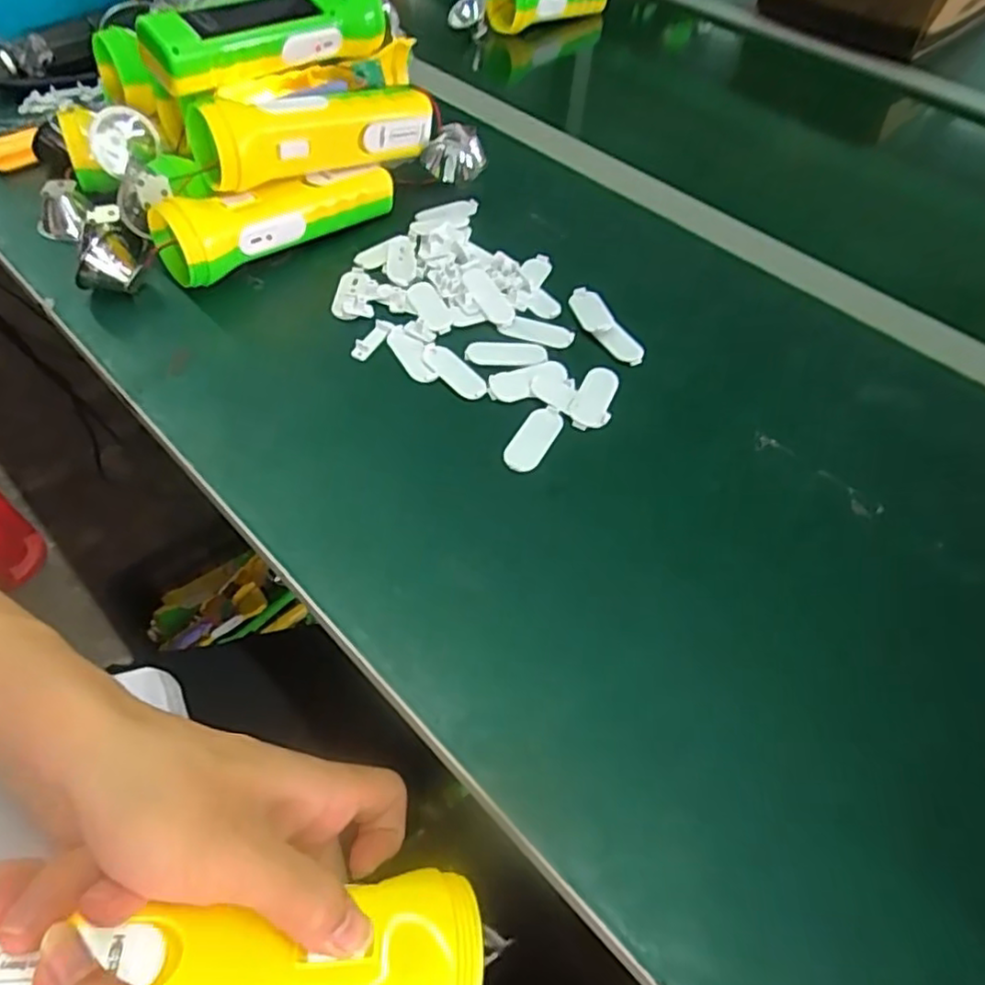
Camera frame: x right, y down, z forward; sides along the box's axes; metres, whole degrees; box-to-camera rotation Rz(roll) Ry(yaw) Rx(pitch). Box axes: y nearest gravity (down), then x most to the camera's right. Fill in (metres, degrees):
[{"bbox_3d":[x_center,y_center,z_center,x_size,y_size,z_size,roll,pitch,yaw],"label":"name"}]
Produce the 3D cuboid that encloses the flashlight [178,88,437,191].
[{"bbox_3d":[-0.112,-0.240,0.431,0.163,0.047,0.044,-24,59,-20],"label":"flashlight"}]

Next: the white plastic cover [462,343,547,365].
[{"bbox_3d":[0.009,-0.085,0.400,0.050,0.004,0.019,3,53,-2],"label":"white plastic cover"}]

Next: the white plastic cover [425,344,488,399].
[{"bbox_3d":[-0.022,-0.073,0.390,0.050,0.004,0.021,40,60,23],"label":"white plastic cover"}]

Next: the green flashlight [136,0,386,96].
[{"bbox_3d":[-0.143,-0.302,0.428,0.039,0.039,0.163,39,60,22],"label":"green flashlight"}]

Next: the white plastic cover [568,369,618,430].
[{"bbox_3d":[0.061,-0.057,0.385,0.022,0.004,0.049,20,54,10],"label":"white plastic cover"}]

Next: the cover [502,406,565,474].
[{"bbox_3d":[0.024,-0.031,0.364,0.019,0.004,0.049,26,56,15],"label":"cover"}]

